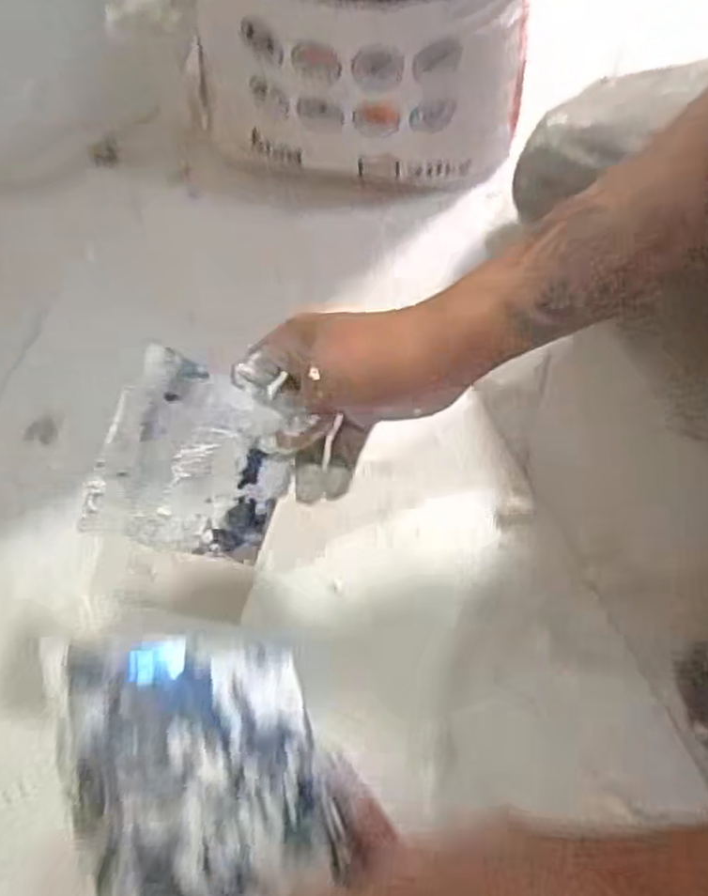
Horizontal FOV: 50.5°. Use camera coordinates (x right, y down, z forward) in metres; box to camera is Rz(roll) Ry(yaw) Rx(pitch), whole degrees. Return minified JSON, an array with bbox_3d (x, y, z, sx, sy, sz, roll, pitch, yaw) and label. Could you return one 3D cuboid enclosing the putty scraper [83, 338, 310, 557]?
[{"bbox_3d":[-0.087,0.008,0.404,0.098,0.004,0.100,21,91,4],"label":"putty scraper"}]

